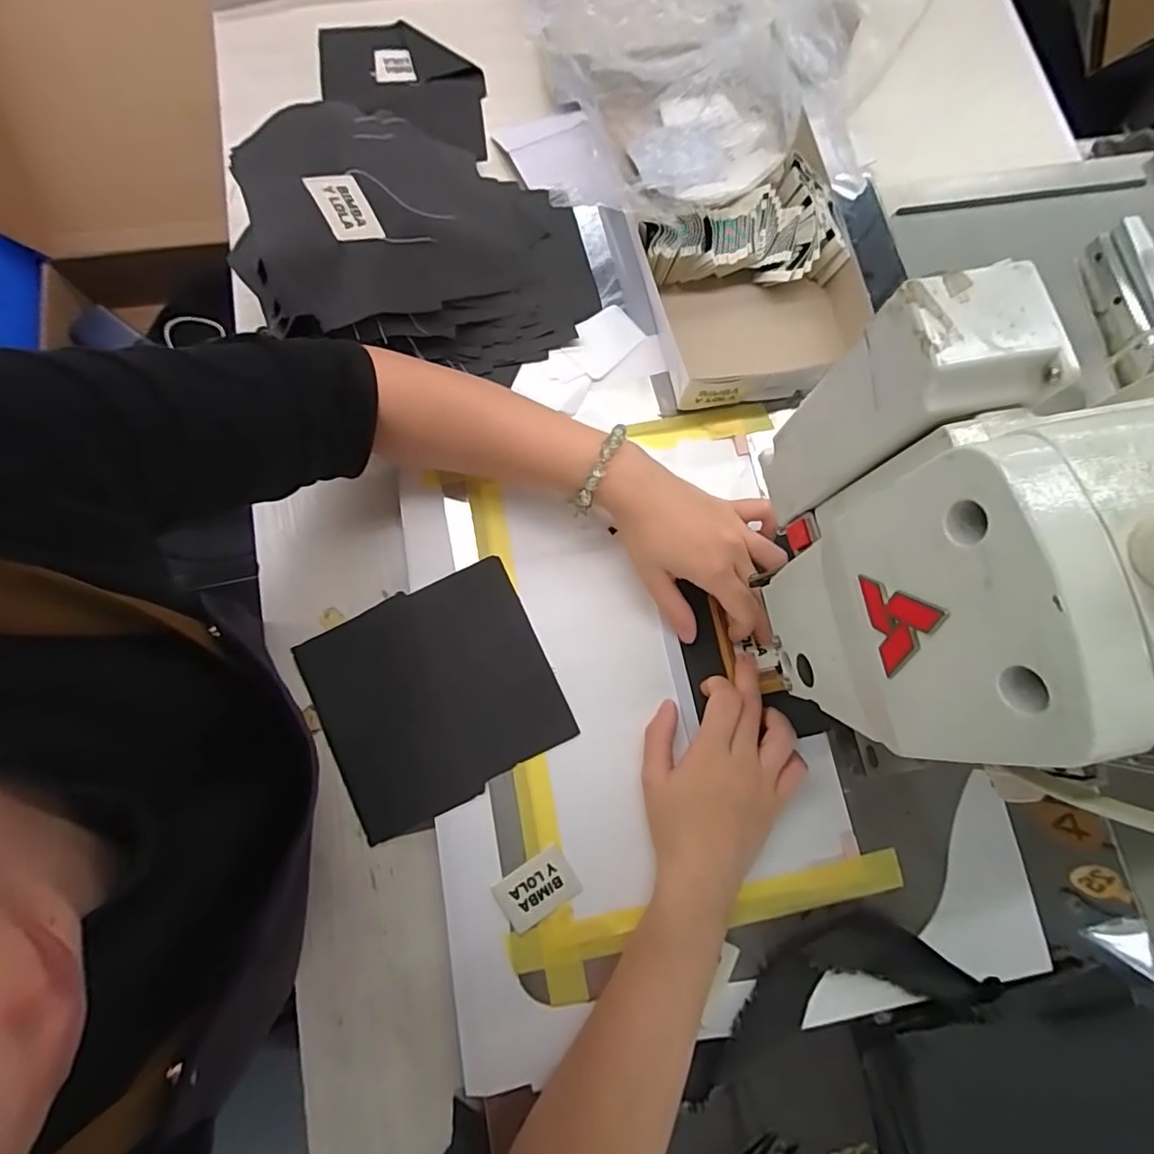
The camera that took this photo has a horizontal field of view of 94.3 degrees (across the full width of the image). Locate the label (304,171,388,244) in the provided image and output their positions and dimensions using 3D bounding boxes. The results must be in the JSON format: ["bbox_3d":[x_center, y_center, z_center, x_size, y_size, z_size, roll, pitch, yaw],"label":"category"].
[{"bbox_3d":[-0.157,-0.250,0.362,0.035,0.004,0.050,-30,92,-30],"label":"label"}]

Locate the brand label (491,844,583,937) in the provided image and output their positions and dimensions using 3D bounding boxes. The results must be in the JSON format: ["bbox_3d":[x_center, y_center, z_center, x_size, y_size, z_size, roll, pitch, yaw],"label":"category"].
[{"bbox_3d":[-0.026,0.205,0.351,0.049,0.004,0.034,-31,83,-10],"label":"brand label"}]

